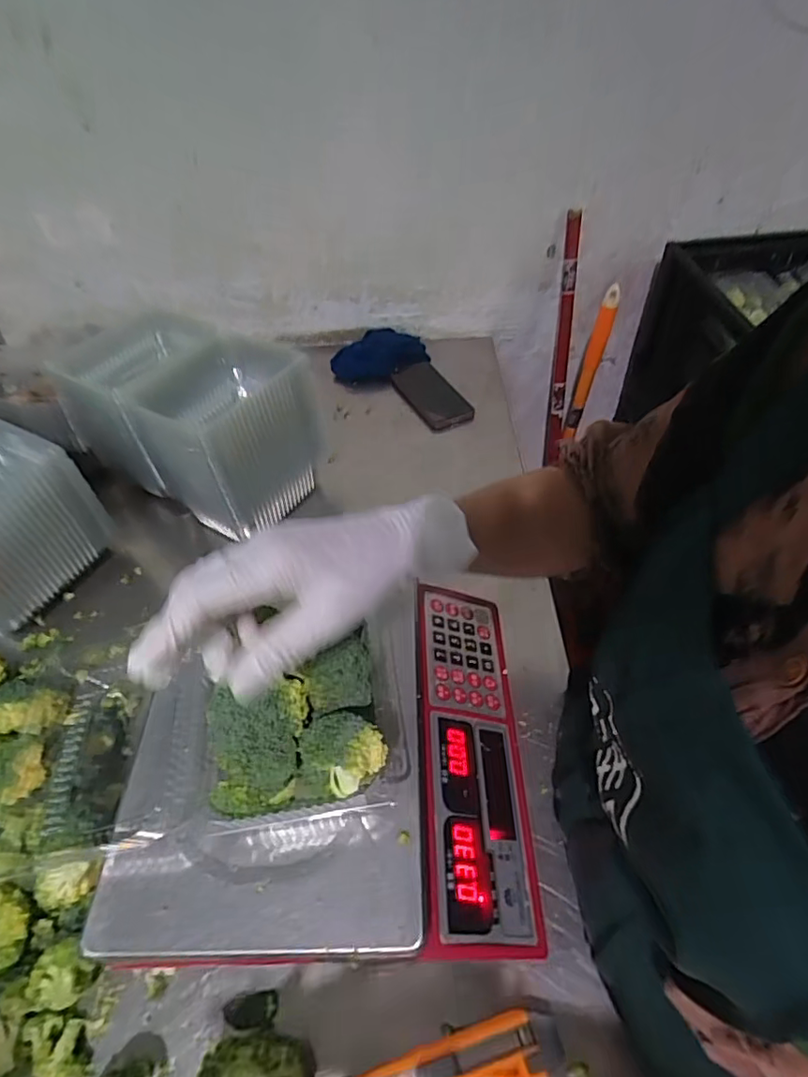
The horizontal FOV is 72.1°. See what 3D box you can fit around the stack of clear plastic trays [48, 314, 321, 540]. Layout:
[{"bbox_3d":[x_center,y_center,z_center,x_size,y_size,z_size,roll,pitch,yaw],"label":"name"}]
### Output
[{"bbox_3d":[-0.278,-0.170,0.732,0.329,0.170,0.226,25,54,23],"label":"stack of clear plastic trays"}]

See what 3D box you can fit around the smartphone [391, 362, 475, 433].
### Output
[{"bbox_3d":[0.044,-0.228,0.883,0.079,0.008,0.161,-26,57,-13],"label":"smartphone"}]

